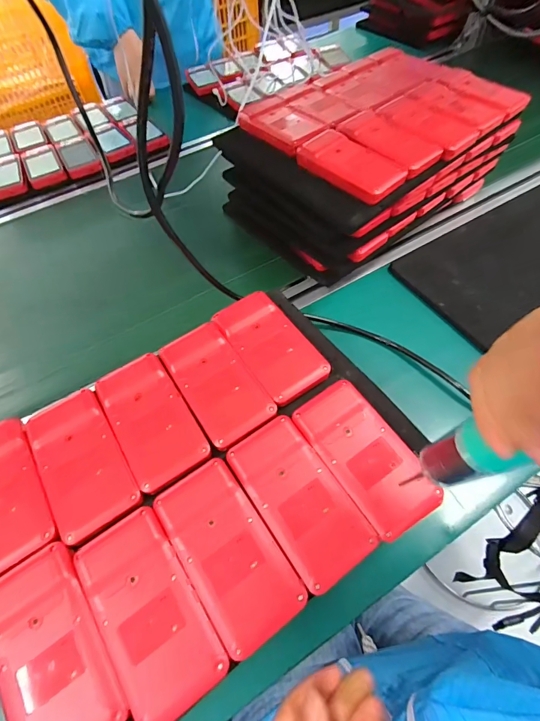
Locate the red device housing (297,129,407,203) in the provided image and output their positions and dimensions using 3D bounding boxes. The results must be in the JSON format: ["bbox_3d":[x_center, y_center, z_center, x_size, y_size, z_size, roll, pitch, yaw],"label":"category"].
[{"bbox_3d":[0.090,-0.223,0.418,0.065,0.021,0.116,-39,62,-20],"label":"red device housing"}]

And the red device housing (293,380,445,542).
[{"bbox_3d":[0.076,0.074,0.293,0.062,0.016,0.118,-31,60,-15],"label":"red device housing"}]

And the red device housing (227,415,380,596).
[{"bbox_3d":[0.022,0.103,0.281,0.062,0.014,0.118,-31,60,-15],"label":"red device housing"}]

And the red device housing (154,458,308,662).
[{"bbox_3d":[-0.031,0.135,0.265,0.062,0.014,0.118,-32,60,-16],"label":"red device housing"}]

